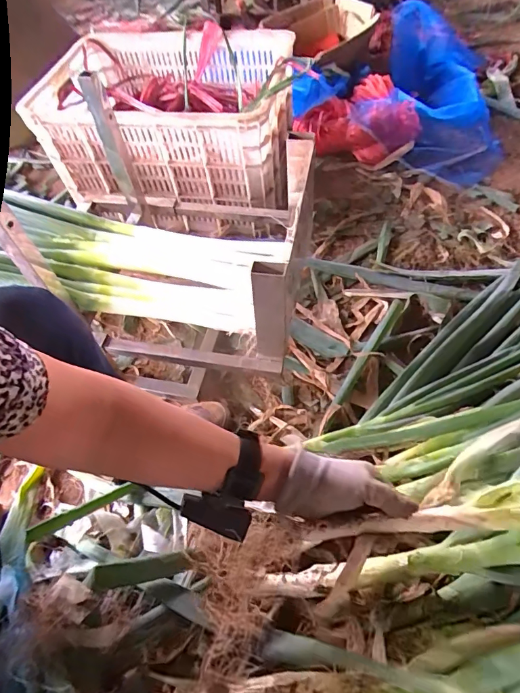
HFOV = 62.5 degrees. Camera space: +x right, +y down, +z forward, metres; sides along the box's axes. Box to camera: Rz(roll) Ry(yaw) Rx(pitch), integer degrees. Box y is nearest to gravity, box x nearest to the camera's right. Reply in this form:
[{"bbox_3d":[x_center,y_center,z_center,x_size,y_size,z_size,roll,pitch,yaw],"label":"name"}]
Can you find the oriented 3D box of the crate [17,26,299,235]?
[{"bbox_3d":[-0.186,-0.485,0.914,0.502,0.231,0.293,9,57,11],"label":"crate"}]

